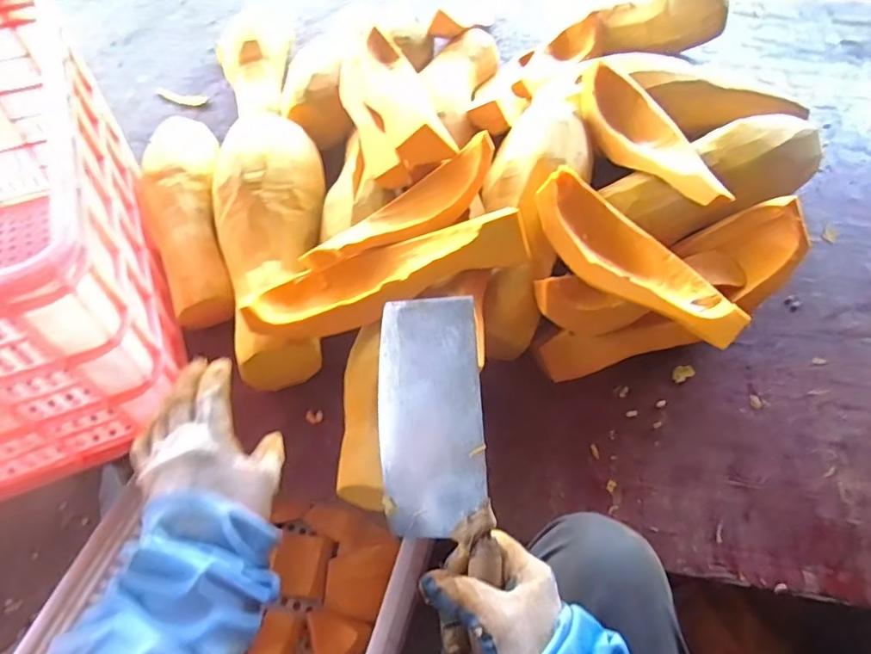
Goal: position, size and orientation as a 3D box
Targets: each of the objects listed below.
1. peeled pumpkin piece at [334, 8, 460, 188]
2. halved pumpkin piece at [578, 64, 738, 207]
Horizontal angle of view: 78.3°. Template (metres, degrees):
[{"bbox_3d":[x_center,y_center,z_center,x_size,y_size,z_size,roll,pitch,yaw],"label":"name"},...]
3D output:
[{"bbox_3d":[-0.066,-0.322,0.730,0.117,0.078,0.317,-12,57,-7],"label":"peeled pumpkin piece"},{"bbox_3d":[0.285,-0.245,0.686,0.094,0.050,0.250,-28,60,-17],"label":"halved pumpkin piece"}]

